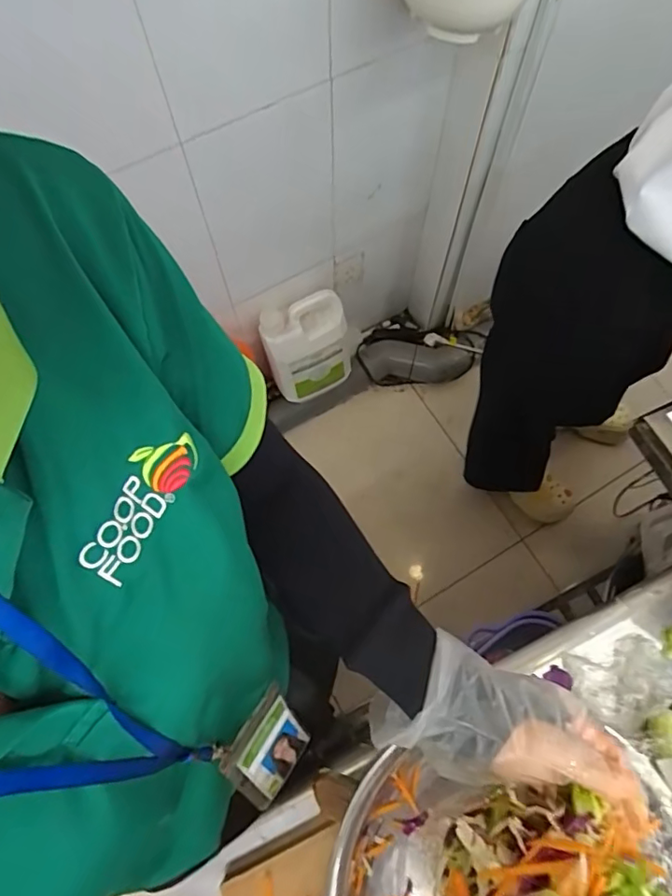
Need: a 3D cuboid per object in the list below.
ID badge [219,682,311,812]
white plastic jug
[{"bbox_3d":[-0.051,0.228,0.407,0.005,0.113,0.065,15,50,30],"label":"ID badge"},{"bbox_3d":[-0.069,-0.237,1.332,0.197,0.255,0.137,-16,71,-6],"label":"white plastic jug"}]

